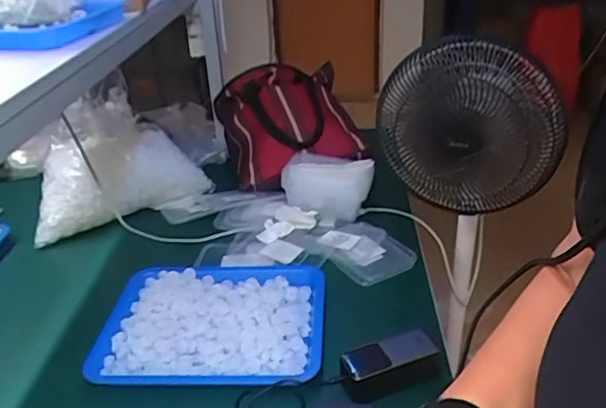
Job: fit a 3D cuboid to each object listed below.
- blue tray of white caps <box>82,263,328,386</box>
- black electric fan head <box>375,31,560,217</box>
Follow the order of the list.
[{"bbox_3d":[-0.133,0.168,0.844,0.318,0.037,0.239,-1,29,3],"label":"blue tray of white caps"},{"bbox_3d":[0.266,-0.119,0.923,0.258,0.264,0.155,-1,29,4],"label":"black electric fan head"}]

